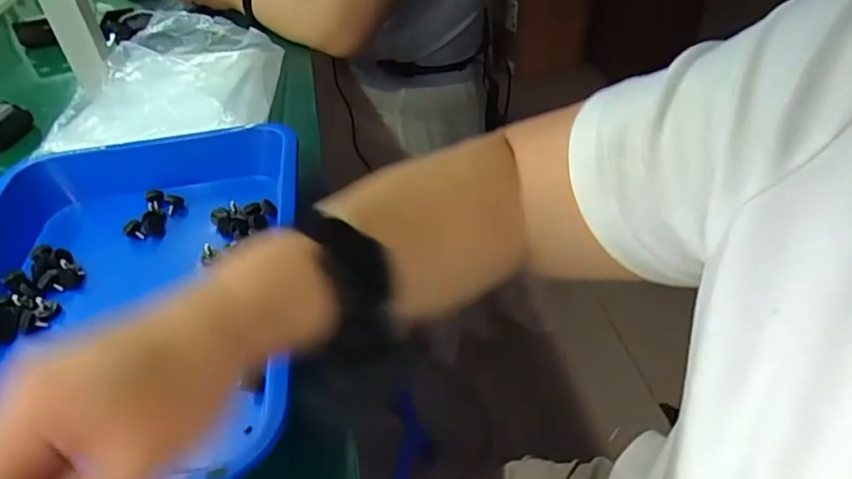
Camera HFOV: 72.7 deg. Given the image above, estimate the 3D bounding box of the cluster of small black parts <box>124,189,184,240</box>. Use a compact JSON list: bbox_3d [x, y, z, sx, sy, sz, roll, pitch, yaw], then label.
[{"bbox_3d":[-0.241,-0.020,0.514,0.031,0.020,0.049,4,42,10],"label":"cluster of small black parts"}]

